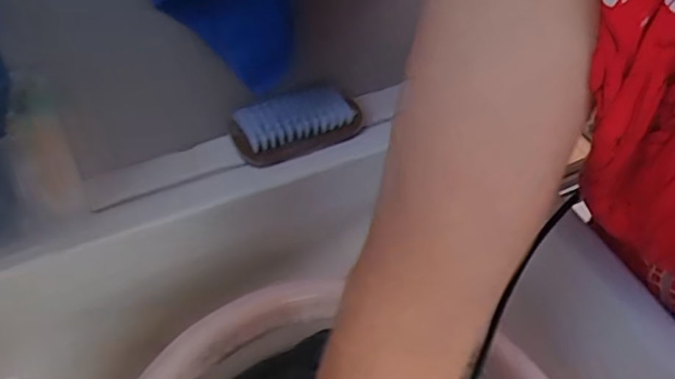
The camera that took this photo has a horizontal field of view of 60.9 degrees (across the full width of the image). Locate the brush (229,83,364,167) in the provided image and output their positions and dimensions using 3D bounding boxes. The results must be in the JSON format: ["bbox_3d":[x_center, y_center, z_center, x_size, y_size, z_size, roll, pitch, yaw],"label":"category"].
[{"bbox_3d":[-0.037,-0.062,0.543,0.122,0.040,0.054,-19,53,-18],"label":"brush"}]

